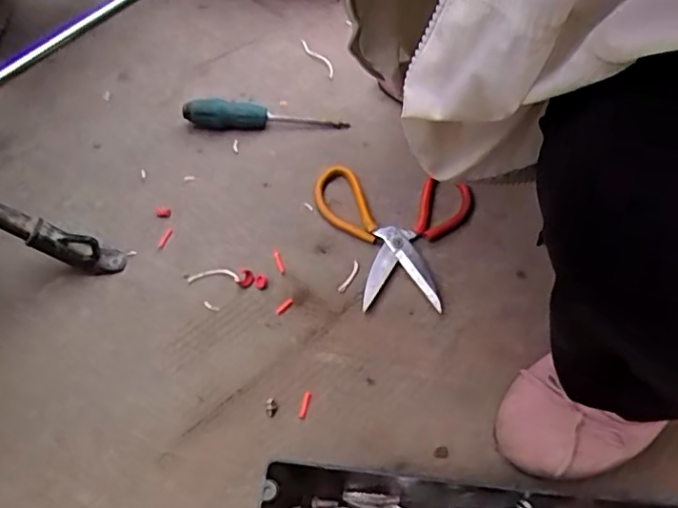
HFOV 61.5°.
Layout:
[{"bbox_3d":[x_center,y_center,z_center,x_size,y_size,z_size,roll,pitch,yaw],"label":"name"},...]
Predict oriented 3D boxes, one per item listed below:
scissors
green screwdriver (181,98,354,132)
[{"bbox_3d":[0.052,-0.021,0.590,0.163,0.014,0.168,7,54,2],"label":"scissors"},{"bbox_3d":[-0.088,-0.165,0.682,0.190,0.031,0.036,-1,54,-4],"label":"green screwdriver"}]

